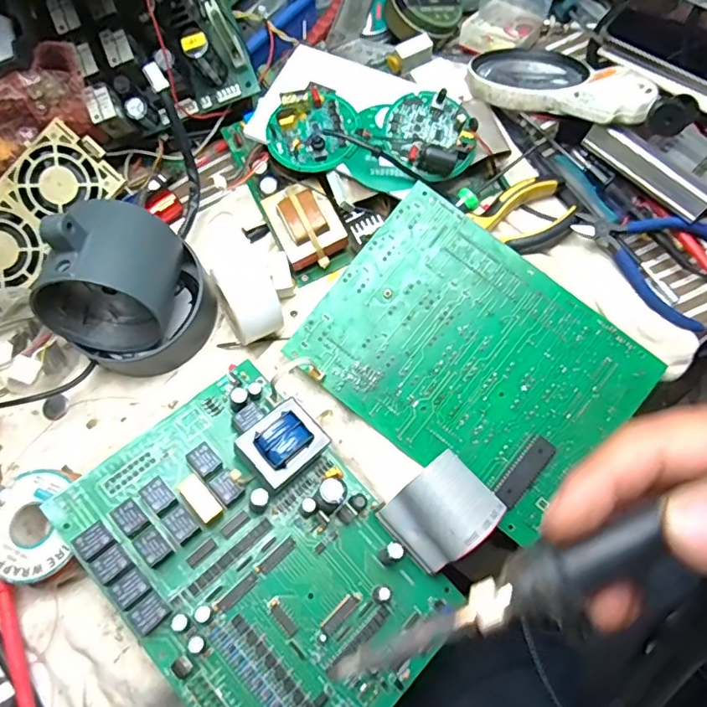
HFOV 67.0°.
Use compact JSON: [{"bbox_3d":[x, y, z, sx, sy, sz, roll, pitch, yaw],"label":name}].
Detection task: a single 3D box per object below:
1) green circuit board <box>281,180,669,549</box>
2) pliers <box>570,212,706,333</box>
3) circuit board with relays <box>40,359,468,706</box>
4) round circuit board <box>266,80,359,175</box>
[{"bbox_3d":[0.081,0.002,0.371,0.212,0.011,0.156,39,87,5],"label":"green circuit board"},{"bbox_3d":[0.217,-0.075,0.395,0.111,0.023,0.078,21,72,9],"label":"pliers"},{"bbox_3d":[-0.053,0.124,0.322,0.159,0.042,0.228,-38,78,-25],"label":"circuit board with relays"},{"bbox_3d":[-0.032,-0.177,0.408,0.067,0.028,0.078,-4,70,0],"label":"round circuit board"}]

